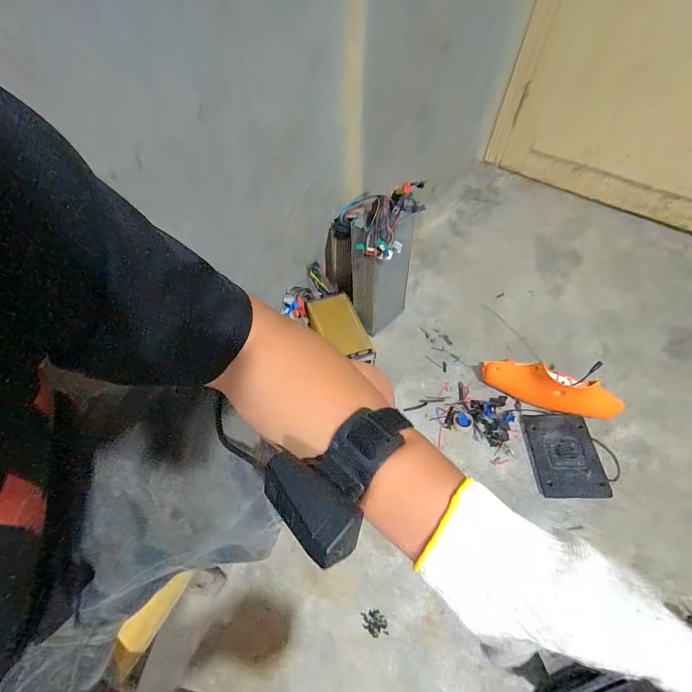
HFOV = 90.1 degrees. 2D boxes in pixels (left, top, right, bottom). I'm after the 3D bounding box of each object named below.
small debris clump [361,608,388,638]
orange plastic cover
[{"bbox_3d":[0.050,0.478,0.594,0.040,0.004,0.037,-11,56,-7],"label":"small debris clump"},{"bbox_3d":[0.477,0.085,0.800,0.291,0.122,0.085,14,57,10],"label":"orange plastic cover"}]

